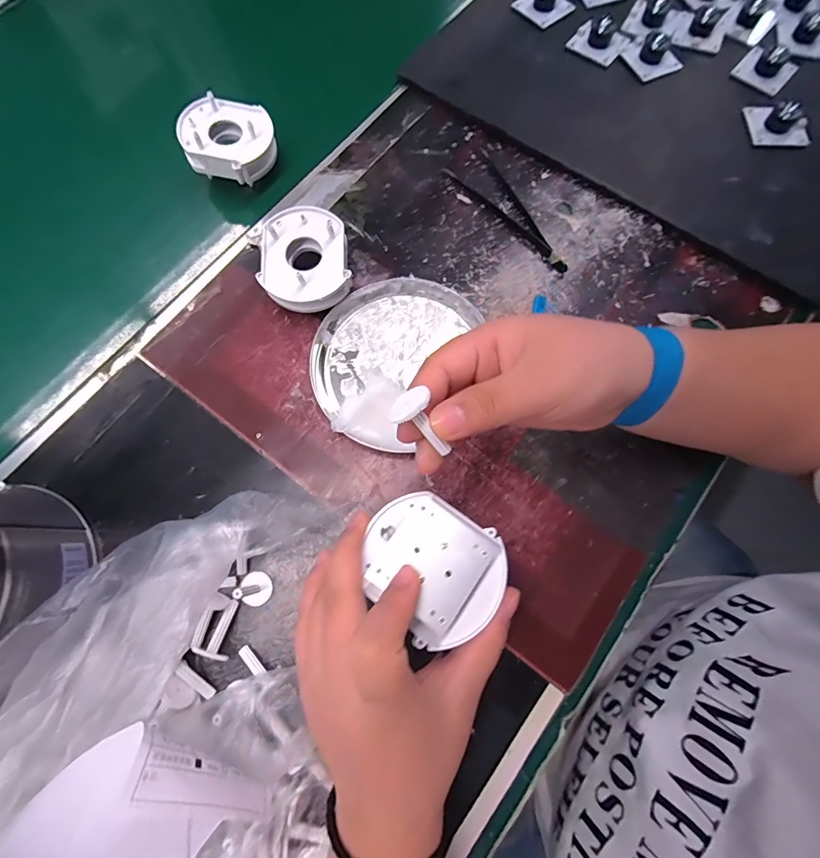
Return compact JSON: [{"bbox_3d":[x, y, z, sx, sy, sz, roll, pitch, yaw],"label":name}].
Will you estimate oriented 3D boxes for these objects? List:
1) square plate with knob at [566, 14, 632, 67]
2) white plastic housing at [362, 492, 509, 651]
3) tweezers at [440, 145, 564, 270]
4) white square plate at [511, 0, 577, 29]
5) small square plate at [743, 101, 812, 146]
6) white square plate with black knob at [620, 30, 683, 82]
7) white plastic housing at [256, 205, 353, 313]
[{"bbox_3d":[0.175,-0.359,0.372,0.043,0.020,0.047,41,78,11],"label":"square plate with knob"},{"bbox_3d":[0.011,0.064,0.190,0.068,0.021,0.059,29,78,7],"label":"white plastic housing"},{"bbox_3d":[0.079,-0.173,0.333,0.038,0.007,0.131,-28,76,-7],"label":"tweezers"},{"bbox_3d":[0.128,-0.406,0.387,0.043,0.017,0.042,-34,76,-9],"label":"white square plate"},{"bbox_3d":[0.308,-0.257,0.343,0.041,0.026,0.041,2,74,1],"label":"small square plate"},{"bbox_3d":[0.216,-0.334,0.367,0.039,0.015,0.044,-21,75,-5],"label":"white square plate with black knob"},{"bbox_3d":[-0.074,-0.118,0.303,0.060,0.037,0.069,-6,74,-1],"label":"white plastic housing"}]

